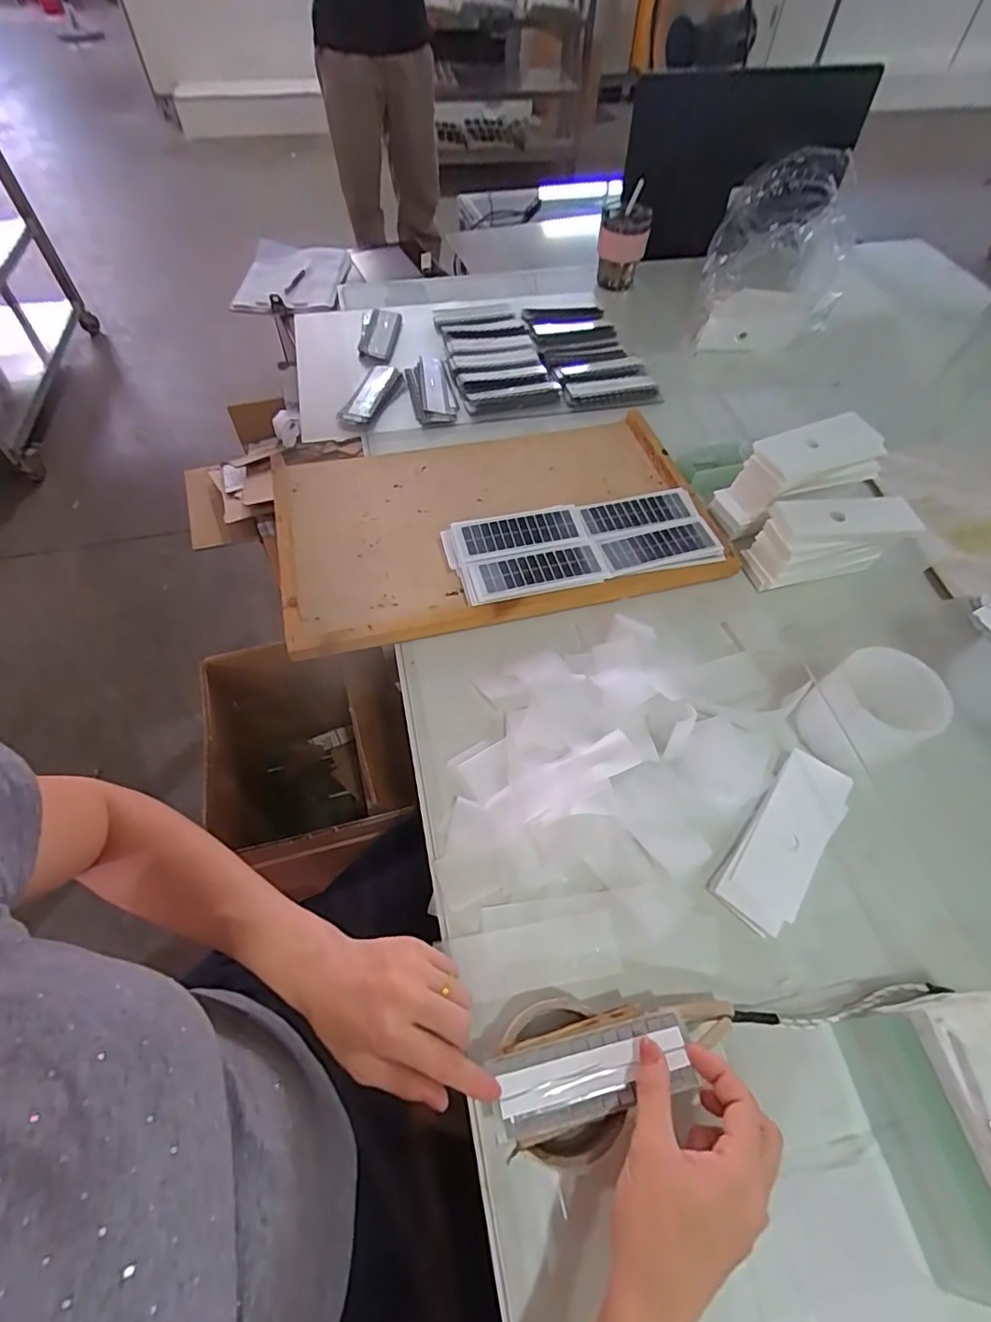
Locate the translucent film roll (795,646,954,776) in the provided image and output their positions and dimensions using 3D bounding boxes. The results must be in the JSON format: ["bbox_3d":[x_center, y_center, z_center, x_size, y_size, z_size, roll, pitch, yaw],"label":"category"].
[{"bbox_3d":[0.328,0.049,0.496,0.081,0.091,0.082,1,57,-2],"label":"translucent film roll"}]

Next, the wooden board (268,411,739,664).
[{"bbox_3d":[0.000,-0.183,0.663,0.506,0.036,0.315,-13,58,-11],"label":"wooden board"}]

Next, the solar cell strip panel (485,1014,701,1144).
[{"bbox_3d":[0.064,0.267,0.360,0.126,0.006,0.044,-12,58,-8],"label":"solar cell strip panel"}]

